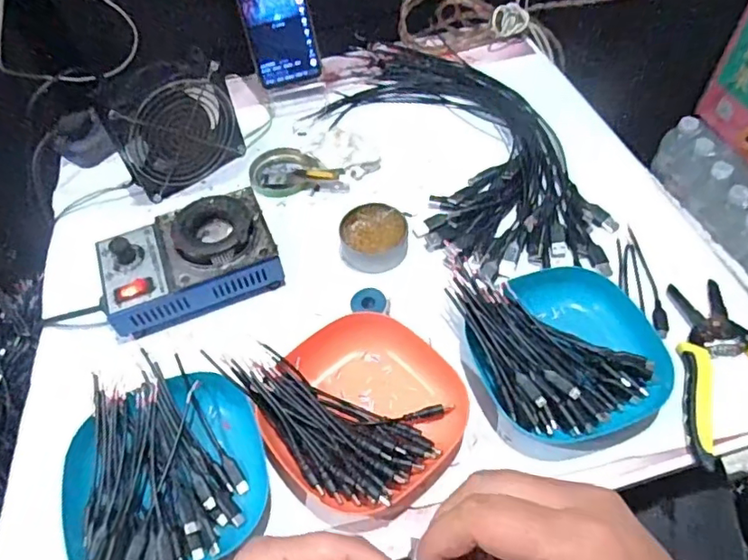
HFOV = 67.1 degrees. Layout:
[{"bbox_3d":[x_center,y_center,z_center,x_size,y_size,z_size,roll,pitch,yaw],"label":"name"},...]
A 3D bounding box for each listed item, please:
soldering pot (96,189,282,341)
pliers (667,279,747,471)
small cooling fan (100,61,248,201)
[{"bbox_3d":[-0.169,-0.018,0.513,0.154,0.062,0.099,-24,57,-12],"label":"soldering pot"},{"bbox_3d":[0.275,0.065,0.443,0.114,0.016,0.146,-12,55,-4],"label":"pliers"},{"bbox_3d":[-0.200,-0.153,0.571,0.117,0.122,0.033,-32,59,-17],"label":"small cooling fan"}]

